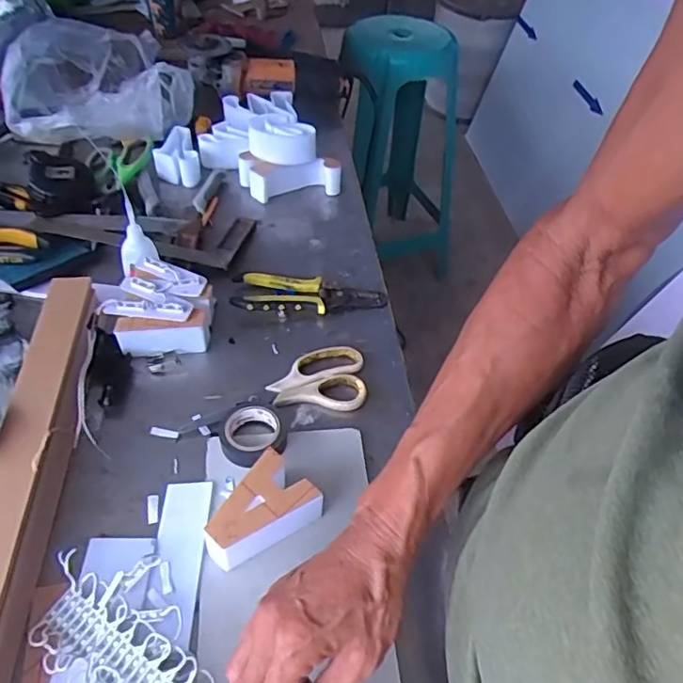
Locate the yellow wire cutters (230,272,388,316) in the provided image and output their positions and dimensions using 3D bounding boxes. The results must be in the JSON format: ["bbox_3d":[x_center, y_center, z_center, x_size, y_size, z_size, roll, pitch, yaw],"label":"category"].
[{"bbox_3d":[-0.036,-0.056,0.657,0.169,0.017,0.057,0,47,-6],"label":"yellow wire cutters"}]

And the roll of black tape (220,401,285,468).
[{"bbox_3d":[-0.081,0.082,0.520,0.056,0.018,0.060,3,47,-3],"label":"roll of black tape"}]

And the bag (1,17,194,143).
[{"bbox_3d":[-0.354,-0.367,0.830,0.235,0.131,0.156,-20,52,-23],"label":"bag"}]

